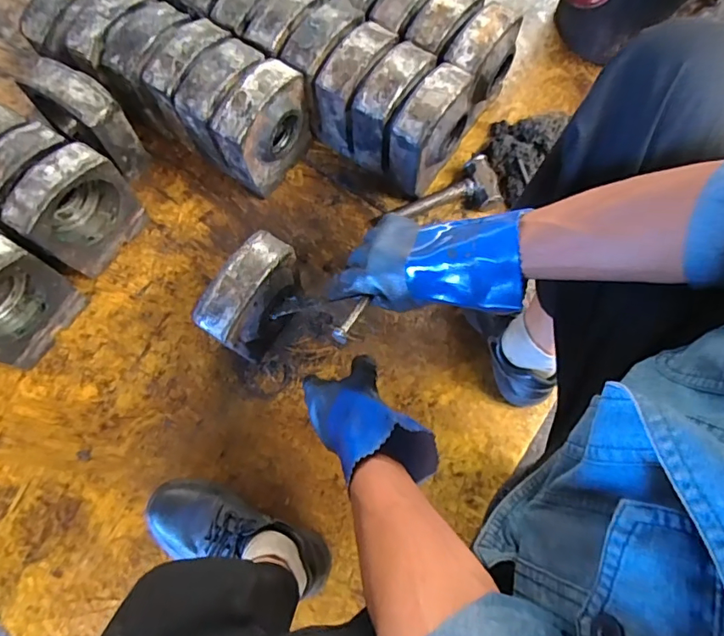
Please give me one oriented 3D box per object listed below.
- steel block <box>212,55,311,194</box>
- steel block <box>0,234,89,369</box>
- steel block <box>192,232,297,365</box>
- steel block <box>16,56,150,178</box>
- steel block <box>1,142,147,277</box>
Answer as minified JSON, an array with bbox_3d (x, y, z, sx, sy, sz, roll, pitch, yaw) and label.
[{"bbox_3d":[-0.166,-0.323,0.839,0.083,0.196,0.164,33,75,10],"label":"steel block"},{"bbox_3d":[-0.540,-0.021,0.732,0.088,0.189,0.159,31,73,9],"label":"steel block"},{"bbox_3d":[-0.159,-0.019,0.740,0.084,0.186,0.164,32,73,10],"label":"steel block"},{"bbox_3d":[-0.470,-0.338,0.835,0.148,0.188,0.076,29,74,9],"label":"steel block"},{"bbox_3d":[-0.460,-0.171,0.783,0.076,0.189,0.167,36,73,11],"label":"steel block"}]

